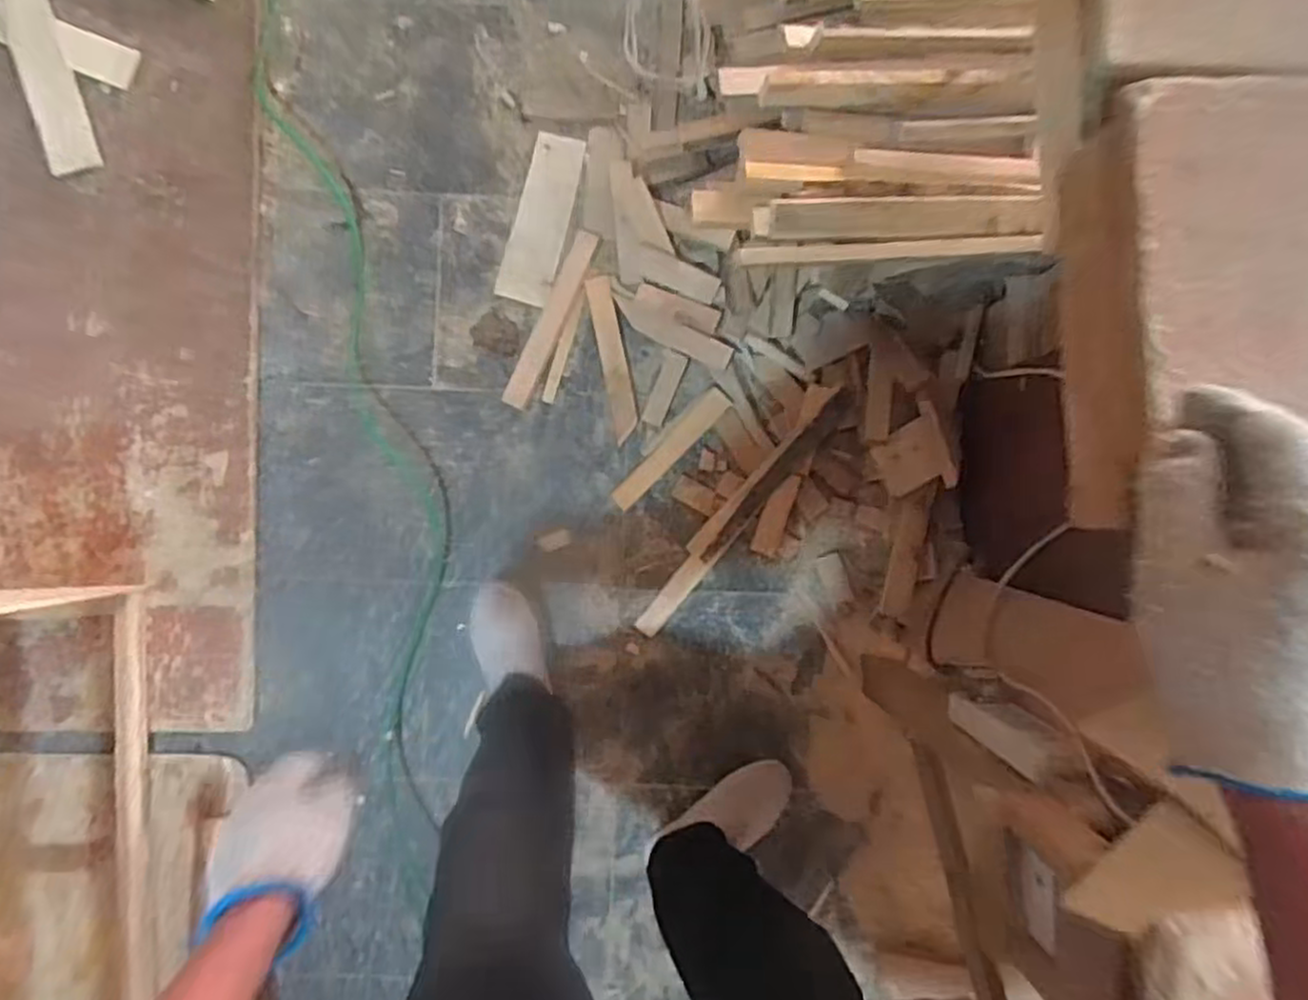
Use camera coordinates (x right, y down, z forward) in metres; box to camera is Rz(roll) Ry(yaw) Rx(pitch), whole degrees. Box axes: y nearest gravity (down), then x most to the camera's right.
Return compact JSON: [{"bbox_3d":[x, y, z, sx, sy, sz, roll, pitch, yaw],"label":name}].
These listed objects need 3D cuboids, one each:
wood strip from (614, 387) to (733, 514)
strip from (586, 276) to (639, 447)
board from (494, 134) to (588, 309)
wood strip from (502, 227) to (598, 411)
[{"bbox_3d":[0.025,-0.078,1.157,0.038,0.013,0.229,44,91,-1],"label":"wood strip"},{"bbox_3d":[-0.062,-0.215,1.149,0.037,0.010,0.246,-11,91,0],"label":"strip"},{"bbox_3d":[-0.170,-0.429,1.157,0.083,0.013,0.257,15,91,0],"label":"board"},{"bbox_3d":[-0.156,-0.274,1.152,0.039,0.012,0.283,25,91,0],"label":"wood strip"}]

